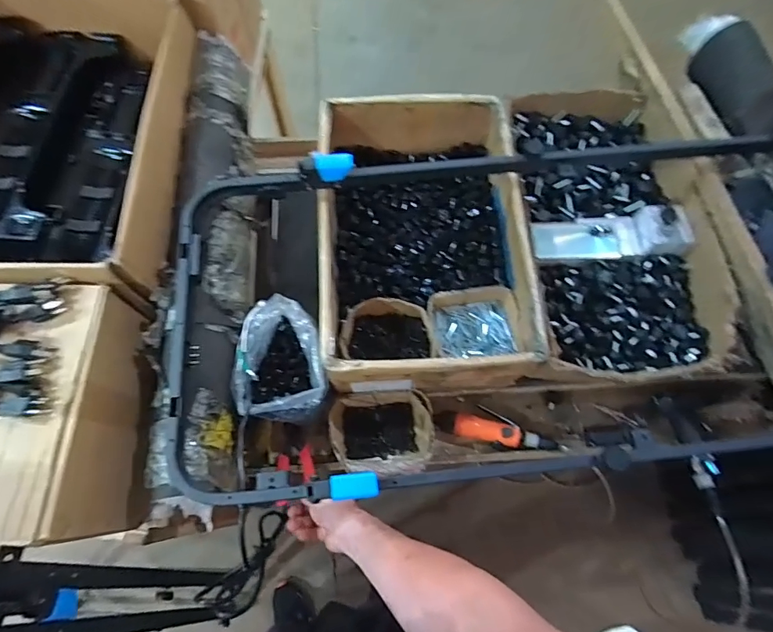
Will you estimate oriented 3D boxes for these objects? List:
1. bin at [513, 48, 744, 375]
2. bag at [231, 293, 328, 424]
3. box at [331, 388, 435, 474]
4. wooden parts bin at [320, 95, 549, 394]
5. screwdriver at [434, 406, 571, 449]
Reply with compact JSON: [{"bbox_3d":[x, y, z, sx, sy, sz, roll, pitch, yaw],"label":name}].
[{"bbox_3d":[0.423,-0.185,0.880,0.342,0.120,0.634,-1,69,-1],"label":"bin"},{"bbox_3d":[-0.171,0.074,0.728,0.130,0.110,0.179,-11,70,-5],"label":"bag"},{"bbox_3d":[-0.009,0.204,0.786,0.172,0.099,0.135,-2,69,-1],"label":"box"},{"bbox_3d":[0.063,-0.140,0.839,0.344,0.178,0.540,-5,69,-2],"label":"wooden parts bin"},{"bbox_3d":[0.200,0.205,0.822,0.234,0.054,0.071,17,70,6],"label":"screwdriver"}]

